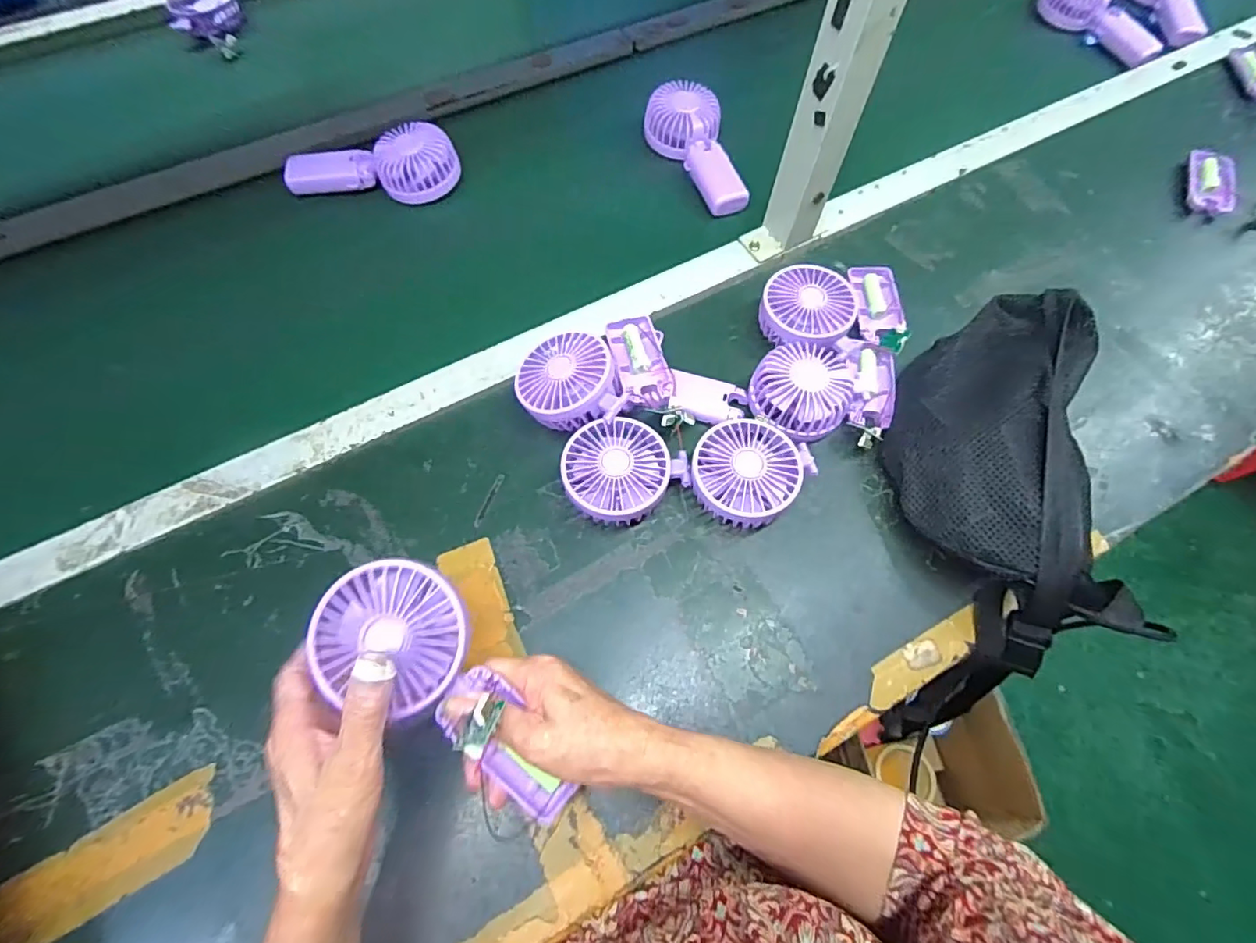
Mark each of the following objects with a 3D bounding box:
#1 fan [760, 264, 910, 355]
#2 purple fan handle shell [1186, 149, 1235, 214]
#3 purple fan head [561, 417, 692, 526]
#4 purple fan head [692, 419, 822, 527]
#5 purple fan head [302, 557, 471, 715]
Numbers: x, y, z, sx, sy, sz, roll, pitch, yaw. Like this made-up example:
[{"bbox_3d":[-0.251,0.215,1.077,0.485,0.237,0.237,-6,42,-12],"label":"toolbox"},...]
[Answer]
[{"bbox_3d":[0.201,-0.161,0.543,0.147,0.041,0.105,-5,64,-4],"label":"fan"},{"bbox_3d":[0.662,-0.331,0.637,0.040,0.023,0.084,14,64,6],"label":"purple fan handle shell"},{"bbox_3d":[-0.003,0.003,0.464,0.106,0.044,0.087,2,64,0],"label":"purple fan head"},{"bbox_3d":[0.102,0.003,0.464,0.103,0.045,0.087,8,64,3],"label":"purple fan head"},{"bbox_3d":[-0.139,0.095,0.331,0.088,0.035,0.080,13,77,7],"label":"purple fan head"}]

